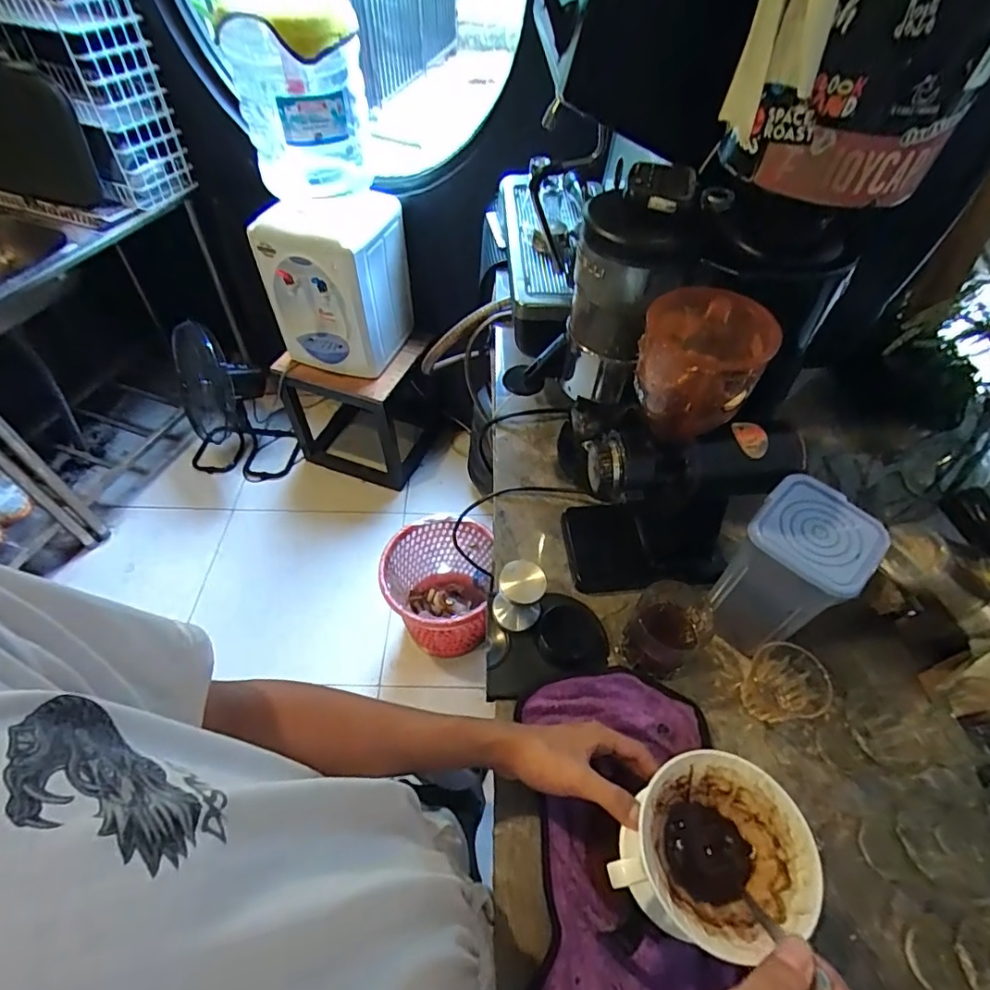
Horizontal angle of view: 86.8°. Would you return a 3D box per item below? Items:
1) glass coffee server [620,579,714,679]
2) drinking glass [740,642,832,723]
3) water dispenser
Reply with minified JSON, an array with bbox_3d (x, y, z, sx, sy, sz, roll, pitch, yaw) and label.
[{"bbox_3d":[0.189,0.151,0.580,0.076,0.082,0.083,1,52,-1],"label":"glass coffee server"},{"bbox_3d":[0.310,0.205,0.558,0.064,0.075,0.081,-31,59,-23],"label":"drinking glass"},{"bbox_3d":[-0.453,-0.646,1.548,0.342,0.463,0.351,11,53,6],"label":"water dispenser"}]

